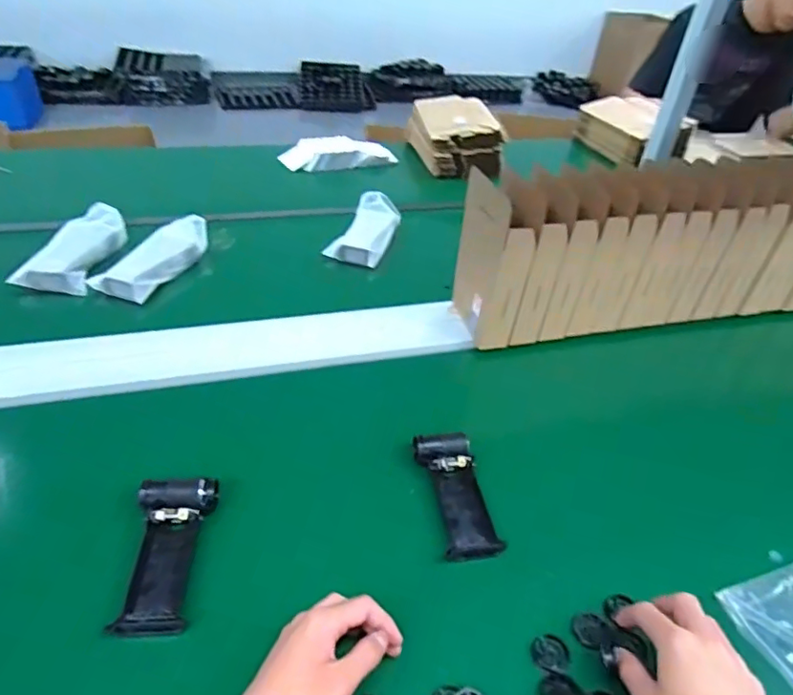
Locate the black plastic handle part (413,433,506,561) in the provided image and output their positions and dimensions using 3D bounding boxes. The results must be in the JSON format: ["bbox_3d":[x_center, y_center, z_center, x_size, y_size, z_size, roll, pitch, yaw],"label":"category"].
[{"bbox_3d":[0.066,0.160,0.612,0.062,0.037,0.142,-5,40,-14],"label":"black plastic handle part"}]

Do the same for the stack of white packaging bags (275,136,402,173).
[{"bbox_3d":[-0.134,-0.449,1.313,0.267,0.050,0.091,-10,41,-19],"label":"stack of white packaging bags"}]

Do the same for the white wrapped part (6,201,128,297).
[{"bbox_3d":[-0.516,-0.164,0.905,0.099,0.053,0.200,5,39,-2],"label":"white wrapped part"}]

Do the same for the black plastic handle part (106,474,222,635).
[{"bbox_3d":[-0.219,0.194,0.533,0.069,0.044,0.146,4,52,-3],"label":"black plastic handle part"}]

